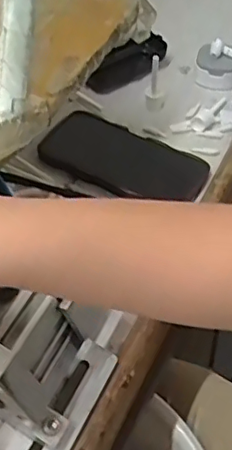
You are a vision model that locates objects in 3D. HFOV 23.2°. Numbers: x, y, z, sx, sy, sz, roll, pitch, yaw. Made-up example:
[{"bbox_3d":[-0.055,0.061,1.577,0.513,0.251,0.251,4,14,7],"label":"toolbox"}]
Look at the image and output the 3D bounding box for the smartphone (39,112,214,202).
[{"bbox_3d":[0.004,-0.068,0.587,0.169,0.015,0.082,27,55,19],"label":"smartphone"}]

